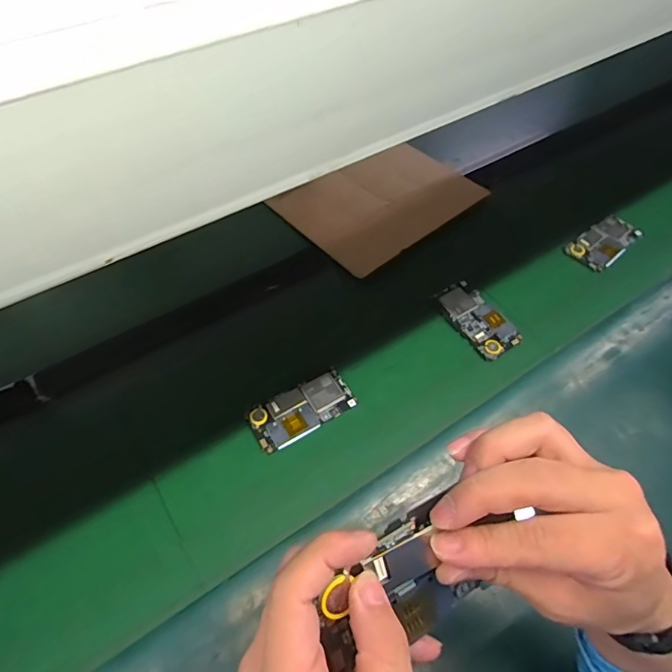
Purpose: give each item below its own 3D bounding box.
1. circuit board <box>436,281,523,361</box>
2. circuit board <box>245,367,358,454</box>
[{"bbox_3d":[0.194,-0.025,0.651,0.062,0.006,0.123,-27,59,-17],"label":"circuit board"},{"bbox_3d":[-0.041,0.088,0.570,0.125,0.006,0.061,-29,59,-18],"label":"circuit board"}]

